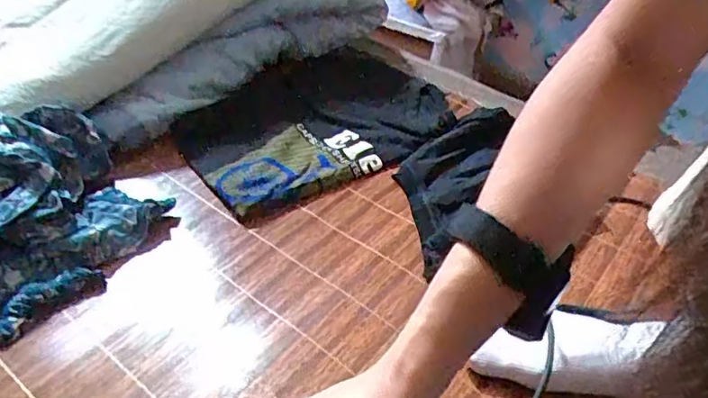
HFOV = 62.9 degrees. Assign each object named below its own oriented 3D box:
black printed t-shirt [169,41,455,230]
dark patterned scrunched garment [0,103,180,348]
[{"bbox_3d":[-0.048,-0.104,0.754,0.343,0.035,0.244,-26,49,-30],"label":"black printed t-shirt"},{"bbox_3d":[-0.324,0.005,0.562,0.207,0.095,0.214,29,47,26],"label":"dark patterned scrunched garment"}]

